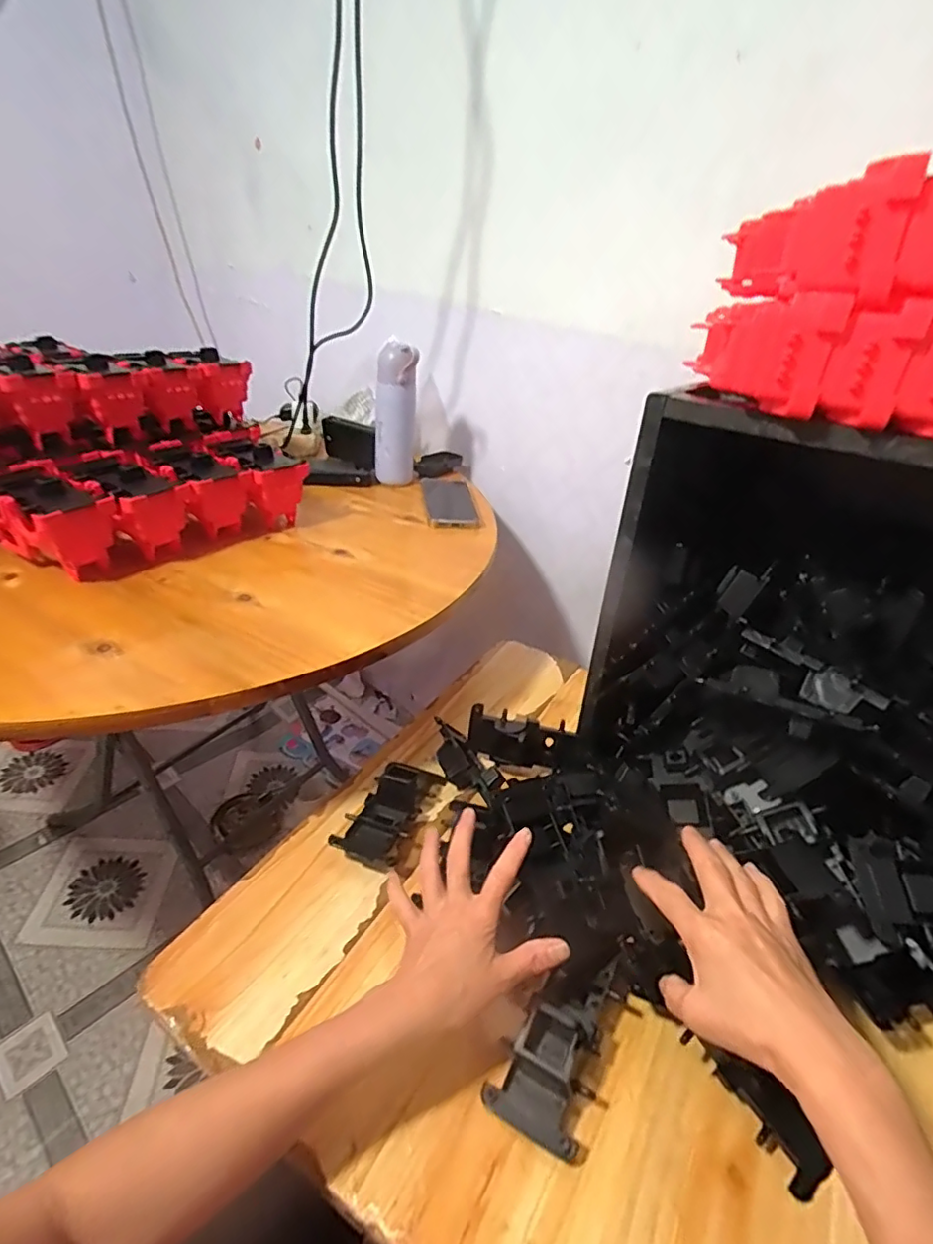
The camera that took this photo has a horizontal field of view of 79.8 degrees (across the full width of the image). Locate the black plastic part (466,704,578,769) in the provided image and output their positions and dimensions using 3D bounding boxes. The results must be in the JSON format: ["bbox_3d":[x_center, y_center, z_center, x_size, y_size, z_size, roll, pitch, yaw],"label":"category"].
[{"bbox_3d":[0.064,0.140,0.669,0.124,0.053,0.034,11,32,8],"label":"black plastic part"}]

